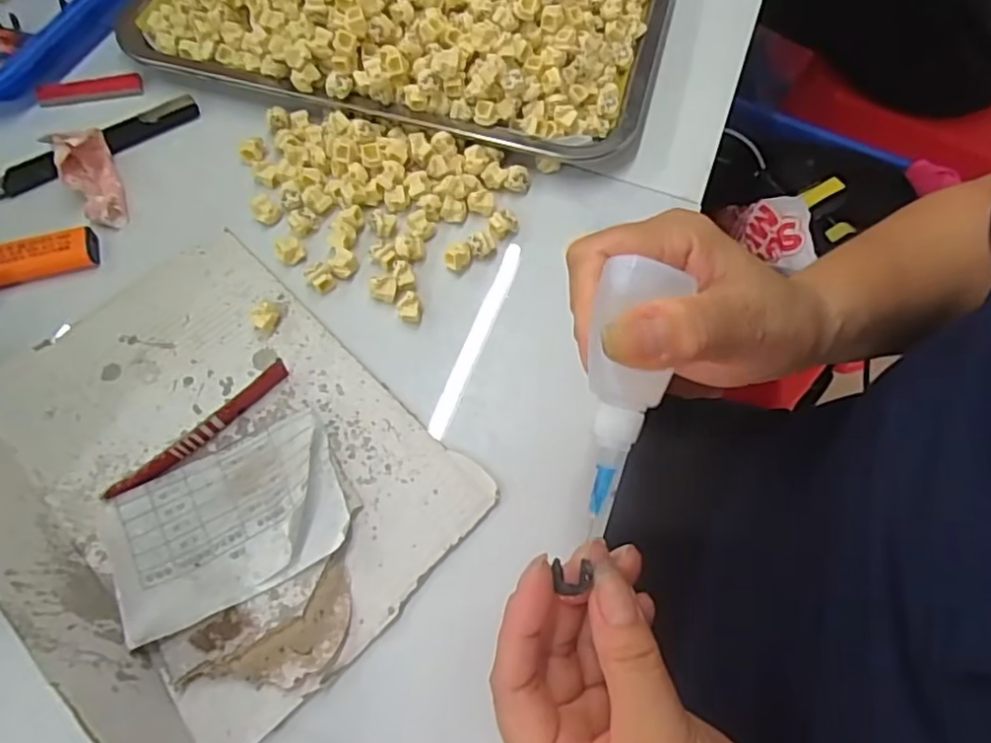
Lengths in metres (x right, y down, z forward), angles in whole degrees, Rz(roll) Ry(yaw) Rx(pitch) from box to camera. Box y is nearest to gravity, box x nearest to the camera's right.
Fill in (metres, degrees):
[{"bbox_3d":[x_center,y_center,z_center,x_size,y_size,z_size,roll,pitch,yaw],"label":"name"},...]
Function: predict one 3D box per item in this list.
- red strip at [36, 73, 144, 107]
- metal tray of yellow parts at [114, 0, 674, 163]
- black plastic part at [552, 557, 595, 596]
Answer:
[{"bbox_3d":[-0.269,-0.187,0.427,0.064,0.009,0.013,-13,66,-8],"label":"red strip"},{"bbox_3d":[-0.056,-0.283,0.429,0.350,0.067,0.246,14,66,5],"label":"metal tray of yellow parts"},{"bbox_3d":[0.027,0.072,0.227,0.013,0.005,0.011,-1,65,-2],"label":"black plastic part"}]

